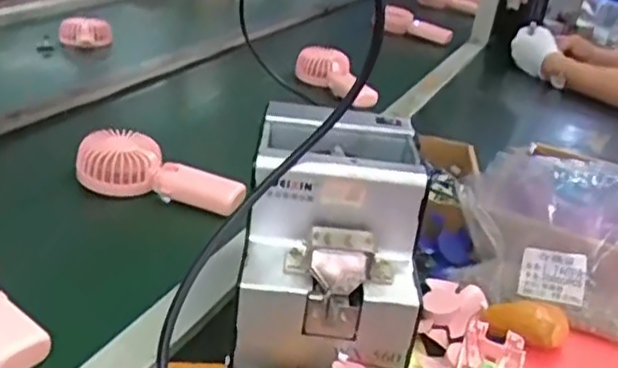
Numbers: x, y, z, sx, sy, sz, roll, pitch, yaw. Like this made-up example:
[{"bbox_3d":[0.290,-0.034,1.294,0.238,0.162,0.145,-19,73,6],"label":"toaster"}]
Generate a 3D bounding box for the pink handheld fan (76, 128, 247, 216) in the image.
[{"bbox_3d":[-0.157,-0.011,0.741,0.168,0.054,0.078,16,26,18],"label":"pink handheld fan"}]

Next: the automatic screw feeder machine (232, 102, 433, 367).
[{"bbox_3d":[0.017,0.034,0.538,0.124,0.143,0.169,7,26,-2],"label":"automatic screw feeder machine"}]

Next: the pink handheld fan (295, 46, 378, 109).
[{"bbox_3d":[0.044,-0.181,1.144,0.049,0.063,0.195,-13,33,-36],"label":"pink handheld fan"}]

